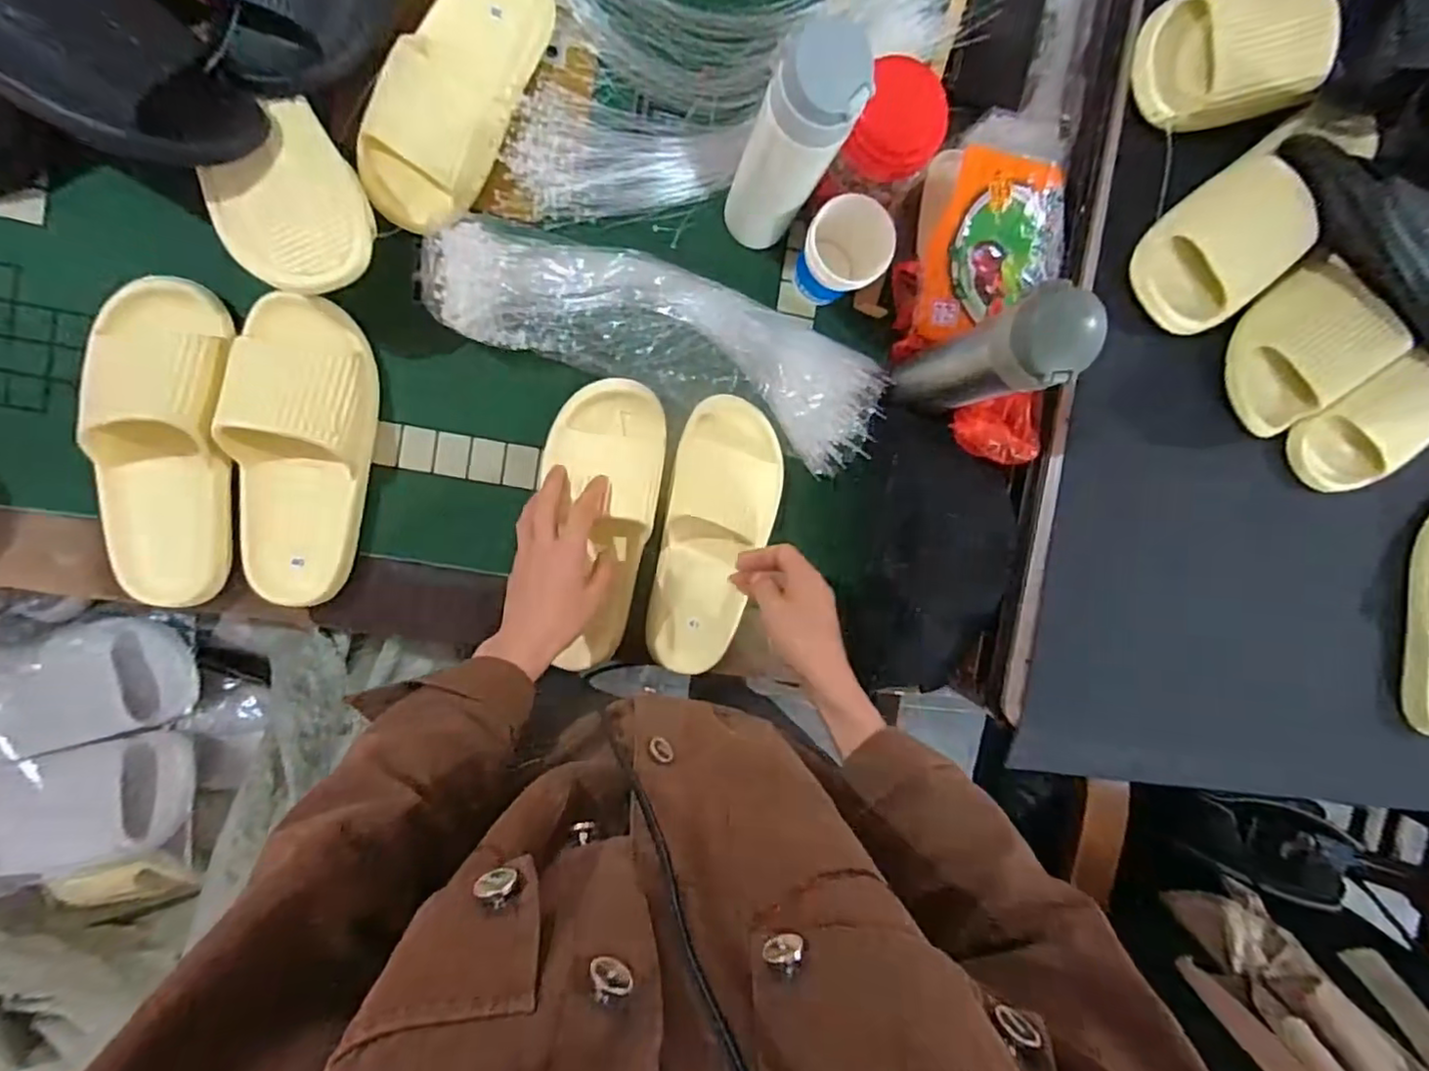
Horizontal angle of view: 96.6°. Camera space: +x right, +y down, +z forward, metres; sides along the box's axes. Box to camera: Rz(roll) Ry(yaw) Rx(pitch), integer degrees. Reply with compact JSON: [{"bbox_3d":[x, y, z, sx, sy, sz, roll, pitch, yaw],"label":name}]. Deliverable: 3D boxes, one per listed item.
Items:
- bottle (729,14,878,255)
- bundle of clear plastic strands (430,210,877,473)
[{"bbox_3d":[0.054,-0.292,0.498,0.063,0.230,0.054,24,90,-9],"label":"bottle"},{"bbox_3d":[-0.040,-0.181,0.574,0.405,0.039,0.121,19,91,-9],"label":"bundle of clear plastic strands"}]

